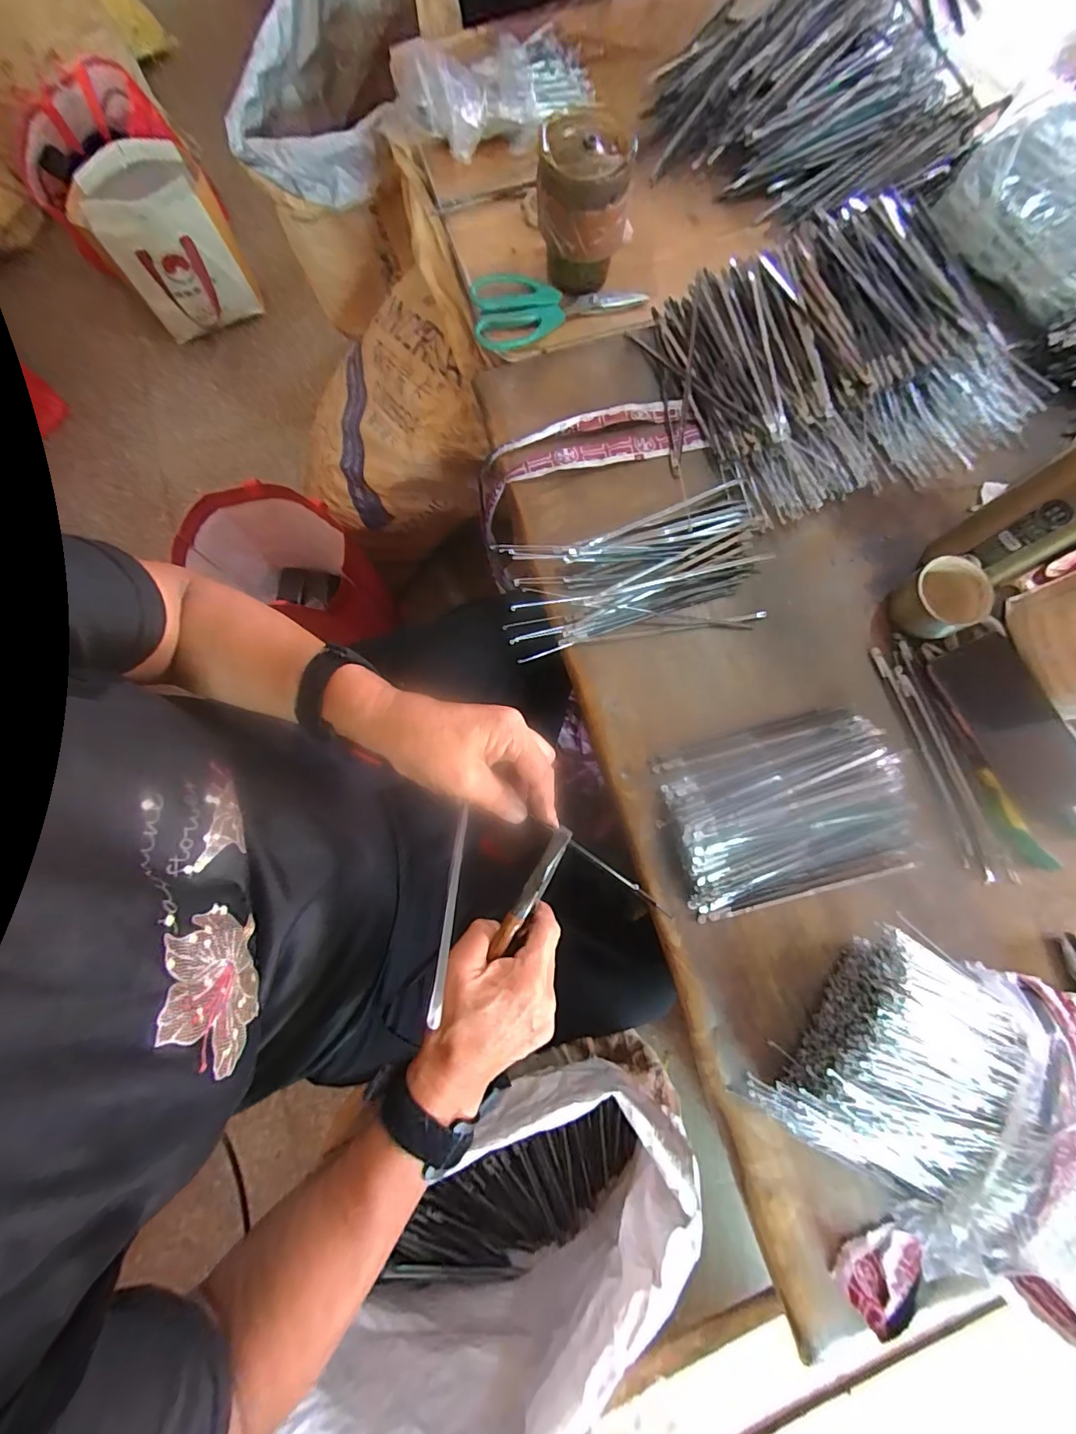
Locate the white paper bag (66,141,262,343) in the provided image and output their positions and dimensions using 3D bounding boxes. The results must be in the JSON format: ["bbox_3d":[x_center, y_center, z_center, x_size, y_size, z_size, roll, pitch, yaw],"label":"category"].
[{"bbox_3d":[-0.779,-1.006,1.054,0.250,0.242,0.230,-27,80,-5],"label":"white paper bag"}]

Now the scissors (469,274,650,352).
[{"bbox_3d":[0.017,-0.440,0.521,0.176,0.014,0.083,-17,77,-5],"label":"scissors"}]

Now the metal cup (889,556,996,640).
[{"bbox_3d":[0.352,-0.102,0.440,0.059,0.046,0.063,-32,80,-5],"label":"metal cup"}]

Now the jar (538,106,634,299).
[{"bbox_3d":[0.045,-0.483,0.479,0.084,0.104,0.086,0,79,0],"label":"jar"}]

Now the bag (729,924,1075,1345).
[{"bbox_3d":[0.281,0.273,0.352,0.265,0.075,0.192,-42,81,-7],"label":"bag"}]

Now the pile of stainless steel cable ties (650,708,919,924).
[{"bbox_3d":[0.206,0.075,0.406,0.199,0.032,0.139,-15,77,-5],"label":"pile of stainless steel cable ties"}]

